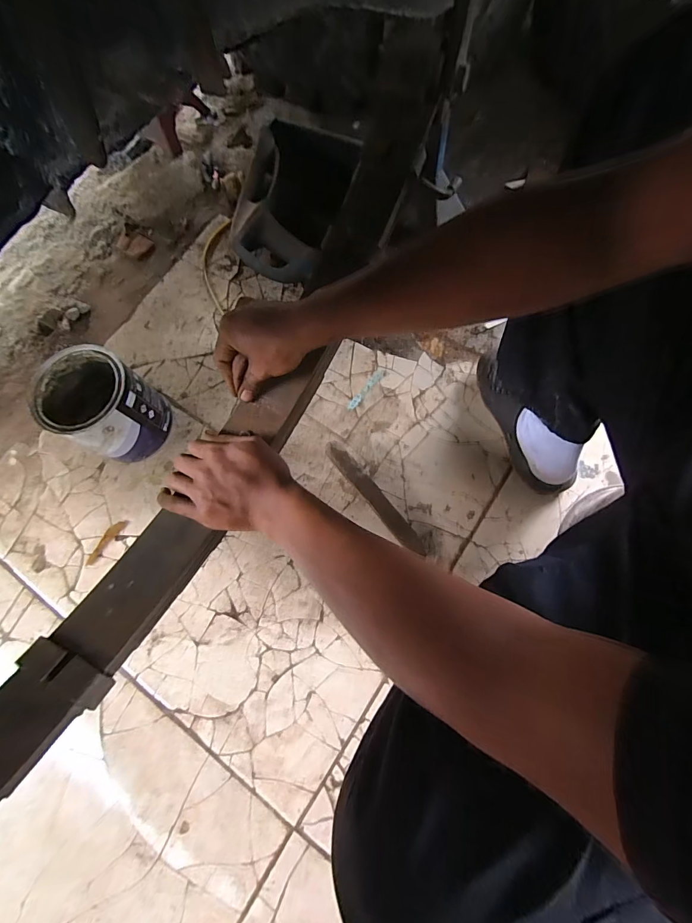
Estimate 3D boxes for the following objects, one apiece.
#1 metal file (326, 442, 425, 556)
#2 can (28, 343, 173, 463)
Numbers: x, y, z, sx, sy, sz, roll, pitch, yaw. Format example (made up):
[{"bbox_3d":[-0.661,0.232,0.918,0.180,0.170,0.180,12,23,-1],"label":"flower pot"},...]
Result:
[{"bbox_3d":[0.046,0.058,0.633,0.032,0.012,0.225,-39,83,-17],"label":"metal file"},{"bbox_3d":[-0.414,-0.095,0.664,0.153,0.155,0.162,-44,78,-10],"label":"can"}]

